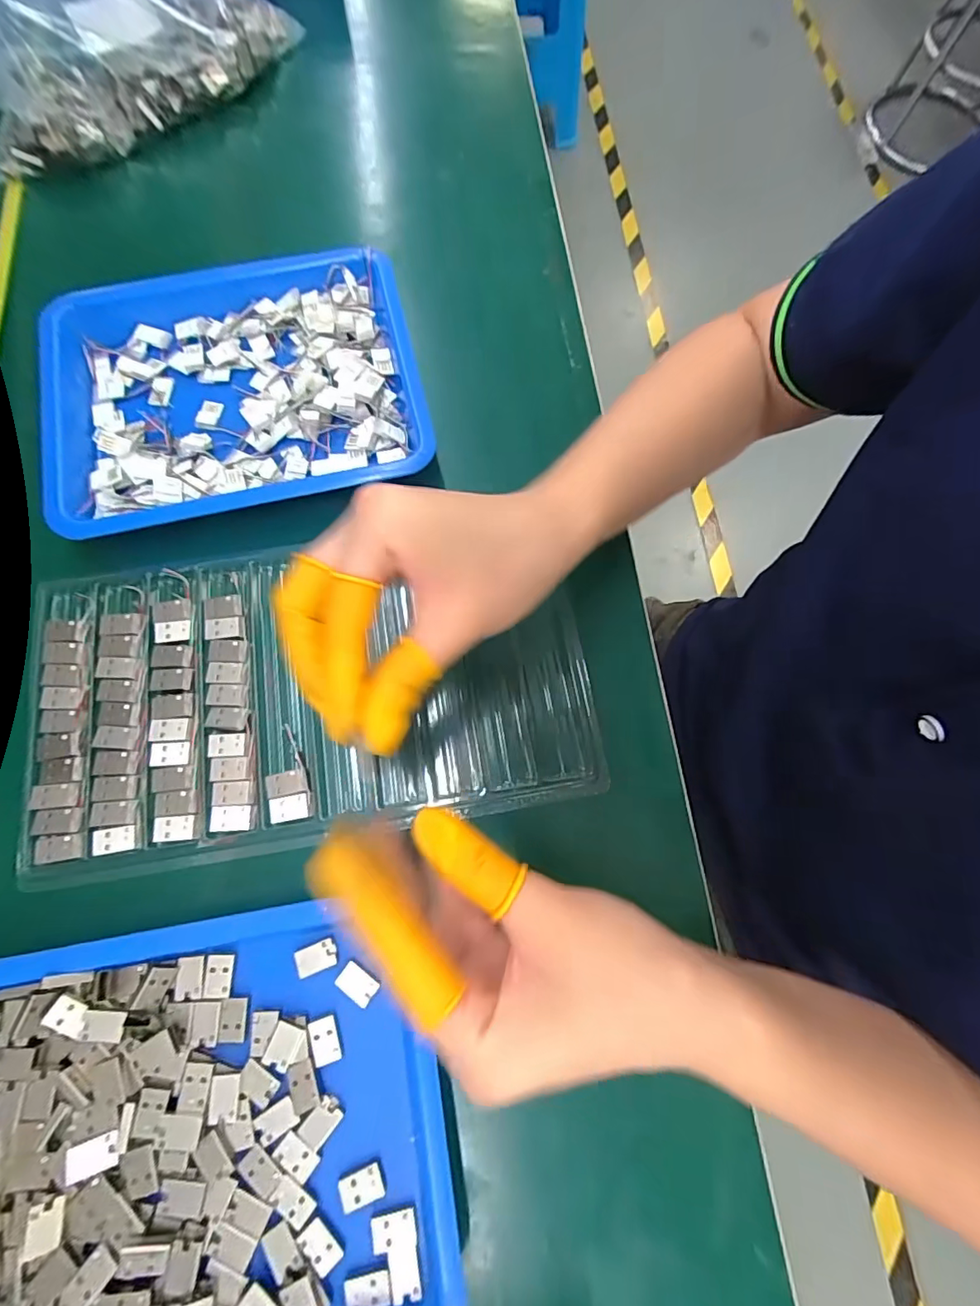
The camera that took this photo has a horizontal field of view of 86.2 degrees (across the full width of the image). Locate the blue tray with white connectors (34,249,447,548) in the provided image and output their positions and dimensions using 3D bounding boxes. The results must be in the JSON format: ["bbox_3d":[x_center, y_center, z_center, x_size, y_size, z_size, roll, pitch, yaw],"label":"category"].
[{"bbox_3d":[-0.158,-0.157,0.318,0.229,0.032,0.167,-12,75,-5],"label":"blue tray with white connectors"}]

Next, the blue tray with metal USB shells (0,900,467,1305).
[{"bbox_3d":[-0.130,0.206,0.216,0.215,0.030,0.169,-9,75,-4],"label":"blue tray with metal USB shells"}]

